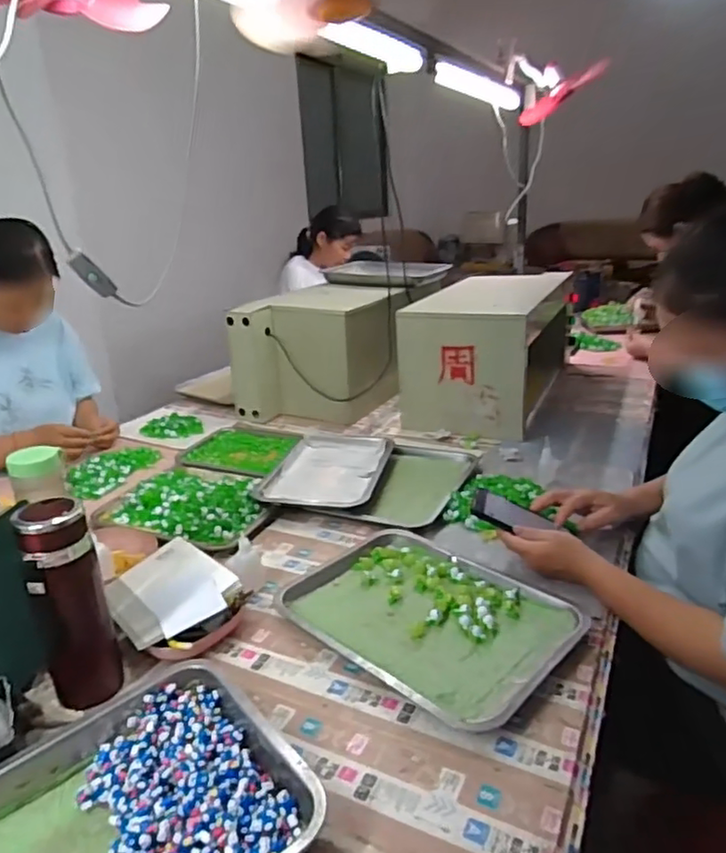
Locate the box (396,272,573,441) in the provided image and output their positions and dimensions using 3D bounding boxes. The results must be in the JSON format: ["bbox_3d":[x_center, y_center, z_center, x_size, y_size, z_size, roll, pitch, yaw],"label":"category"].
[{"bbox_3d":[0.308,-0.207,1.494,0.294,0.262,0.499,9,26,26],"label":"box"}]

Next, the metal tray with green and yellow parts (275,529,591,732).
[{"bbox_3d":[0.085,0.240,0.780,0.250,0.038,0.340,-23,30,-38],"label":"metal tray with green and yellow parts"}]

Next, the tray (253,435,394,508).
[{"bbox_3d":[-0.059,0.073,1.185,0.211,0.022,0.298,3,24,14],"label":"tray"}]

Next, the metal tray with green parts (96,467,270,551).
[{"bbox_3d":[-0.307,0.123,1.089,0.291,0.032,0.240,6,25,22],"label":"metal tray with green parts"}]

